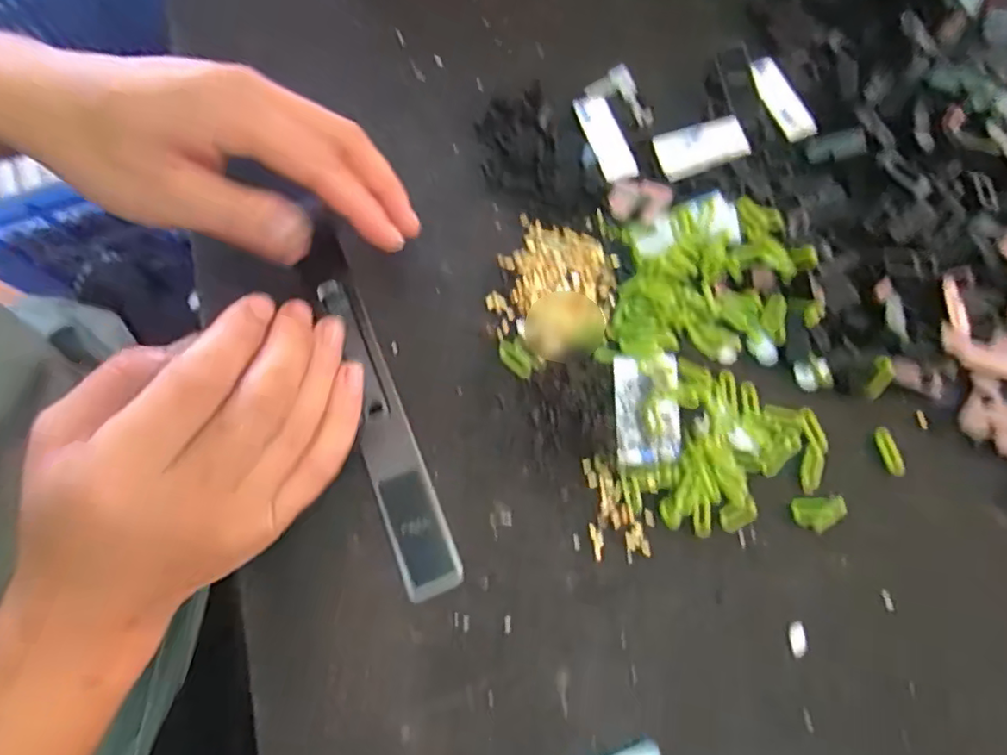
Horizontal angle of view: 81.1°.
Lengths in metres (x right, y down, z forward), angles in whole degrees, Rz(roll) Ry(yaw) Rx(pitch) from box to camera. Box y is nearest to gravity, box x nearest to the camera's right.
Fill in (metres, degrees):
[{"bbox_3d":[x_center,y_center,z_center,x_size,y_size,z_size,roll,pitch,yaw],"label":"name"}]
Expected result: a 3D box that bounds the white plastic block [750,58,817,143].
[{"bbox_3d":[0.163,-0.165,0.347,0.019,0.005,0.055,-24,73,-8],"label":"white plastic block"}]

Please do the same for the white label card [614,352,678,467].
[{"bbox_3d":[0.070,0.016,0.289,0.031,0.005,0.052,2,76,0],"label":"white label card"}]

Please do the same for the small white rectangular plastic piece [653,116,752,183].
[{"bbox_3d":[0.112,-0.132,0.337,0.049,0.004,0.027,-18,79,1],"label":"small white rectangular plastic piece"}]

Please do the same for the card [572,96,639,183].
[{"bbox_3d":[0.058,-0.135,0.334,0.020,0.008,0.056,-19,73,-7],"label":"card"}]

